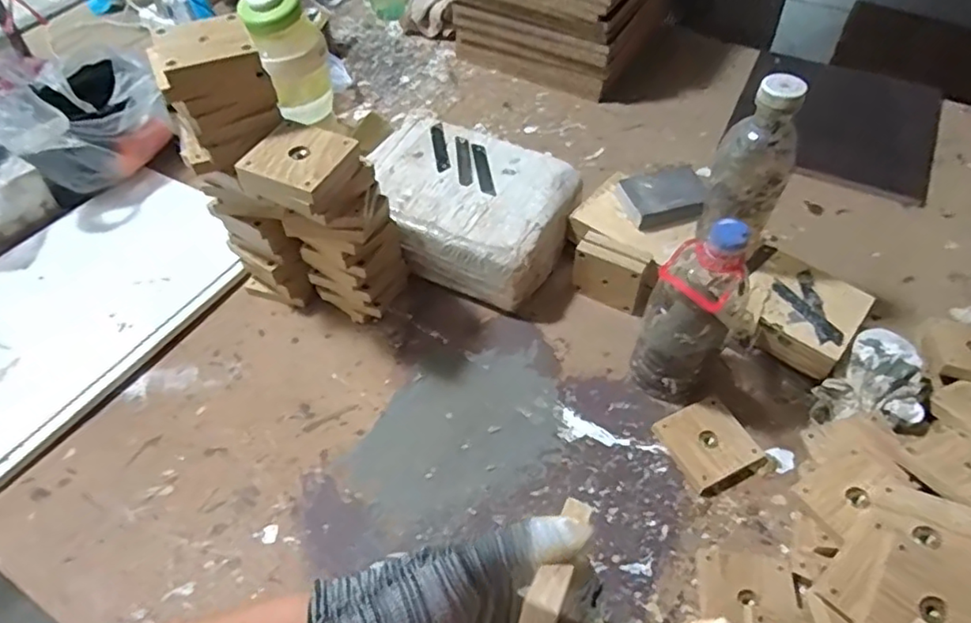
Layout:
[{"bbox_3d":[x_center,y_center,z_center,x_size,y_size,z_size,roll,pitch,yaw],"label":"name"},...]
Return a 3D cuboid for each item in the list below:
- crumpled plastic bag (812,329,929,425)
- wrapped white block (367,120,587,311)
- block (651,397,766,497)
[{"bbox_3d":[0.416,0.079,0.647,0.092,0.081,0.090,24,56,18],"label":"crumpled plastic bag"},{"bbox_3d":[-0.026,-0.132,0.789,0.258,0.094,0.194,19,54,15],"label":"wrapped white block"},{"bbox_3d":[0.233,0.141,0.636,0.083,0.014,0.086,-21,55,-15],"label":"block"}]

